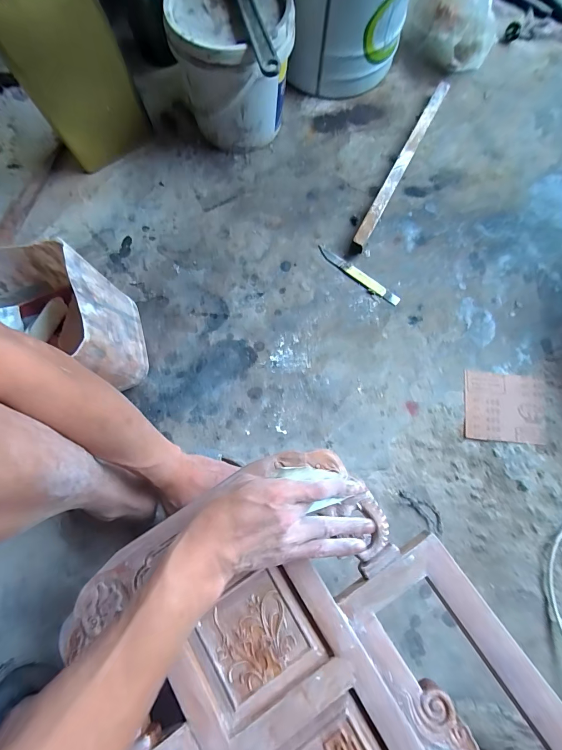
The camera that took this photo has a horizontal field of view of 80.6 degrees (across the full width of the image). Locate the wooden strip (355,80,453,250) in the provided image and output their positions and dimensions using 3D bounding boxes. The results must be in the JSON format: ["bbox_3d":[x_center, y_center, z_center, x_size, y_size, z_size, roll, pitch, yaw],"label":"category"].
[{"bbox_3d":[0.240,-0.420,0.654,0.024,0.028,0.422,28,79,5],"label":"wooden strip"}]

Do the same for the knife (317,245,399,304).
[{"bbox_3d":[0.144,-0.185,0.616,0.175,0.008,0.025,37,80,7],"label":"knife"}]

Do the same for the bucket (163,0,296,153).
[{"bbox_3d":[-0.085,-0.540,0.608,0.203,0.199,0.169,13,78,2],"label":"bucket"}]

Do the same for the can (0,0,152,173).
[{"bbox_3d":[-0.354,-0.515,0.564,0.166,0.287,0.116,-33,79,-4],"label":"can"}]

